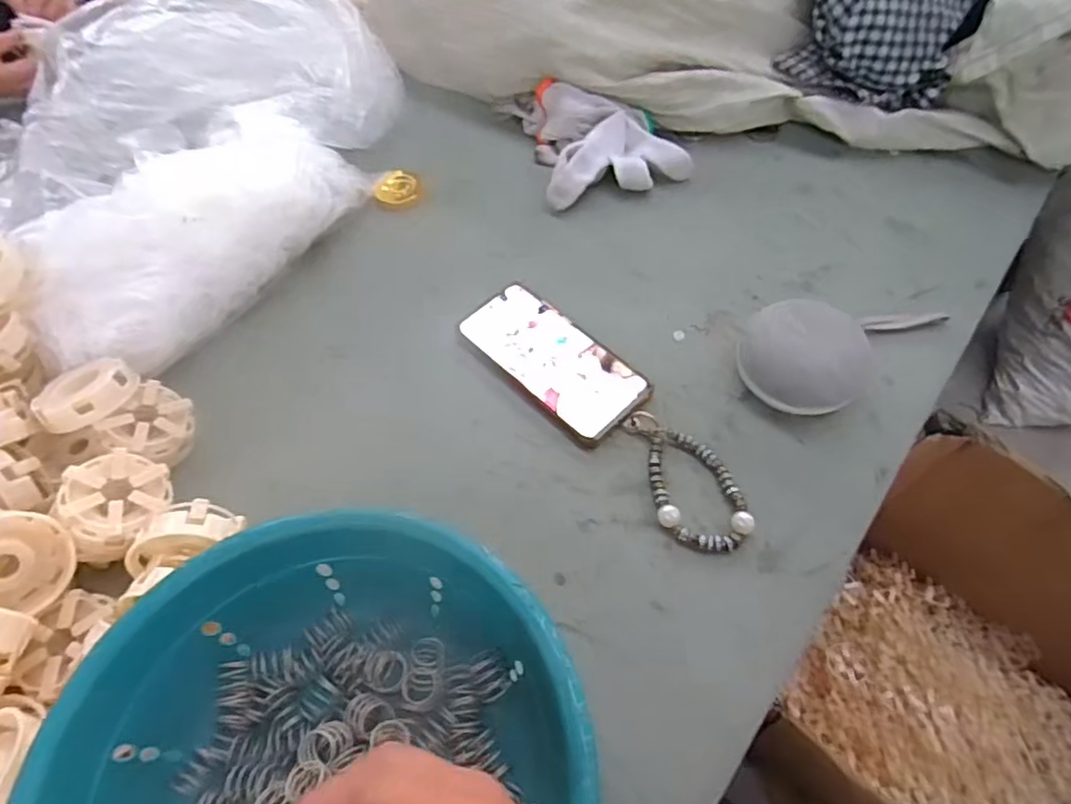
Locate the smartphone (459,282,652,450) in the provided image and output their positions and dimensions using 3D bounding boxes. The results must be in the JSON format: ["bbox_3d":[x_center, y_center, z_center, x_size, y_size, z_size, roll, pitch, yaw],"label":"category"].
[{"bbox_3d":[0.012,-0.037,0.502,0.077,0.008,0.164,-39,64,-20],"label":"smartphone"}]

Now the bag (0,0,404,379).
[{"bbox_3d":[-0.329,-0.256,0.588,0.291,0.121,0.488,20,60,15],"label":"bag"}]

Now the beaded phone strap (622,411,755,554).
[{"bbox_3d":[0.112,0.053,0.434,0.062,0.012,0.113,-12,58,-5],"label":"beaded phone strap"}]

